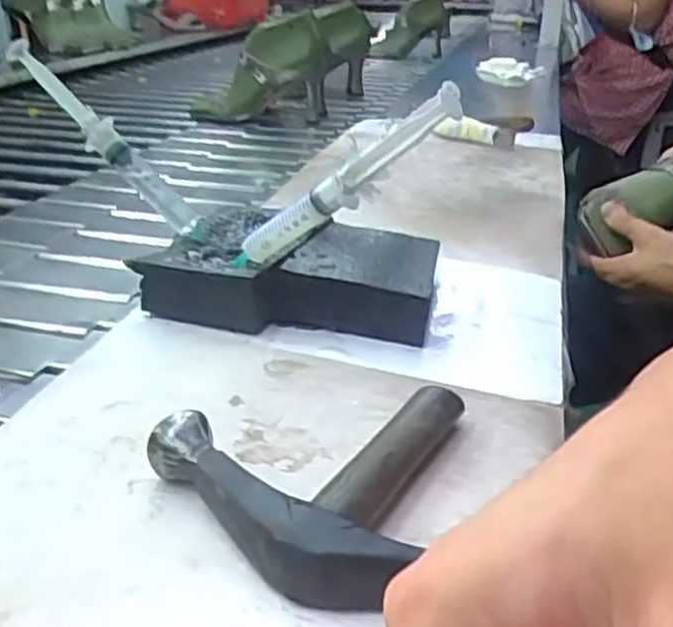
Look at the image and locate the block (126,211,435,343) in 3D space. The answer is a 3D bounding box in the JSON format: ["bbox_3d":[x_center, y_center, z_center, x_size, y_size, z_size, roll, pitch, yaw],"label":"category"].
[{"bbox_3d":[-0.023,-0.028,0.483,0.167,0.037,0.125,7,26,9],"label":"block"}]

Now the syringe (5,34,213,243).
[{"bbox_3d":[-0.140,-0.106,0.478,0.166,0.022,0.016,46,33,0],"label":"syringe"}]

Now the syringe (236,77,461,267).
[{"bbox_3d":[0.001,-0.062,0.396,0.169,0.018,0.020,-31,1,39],"label":"syringe"}]

